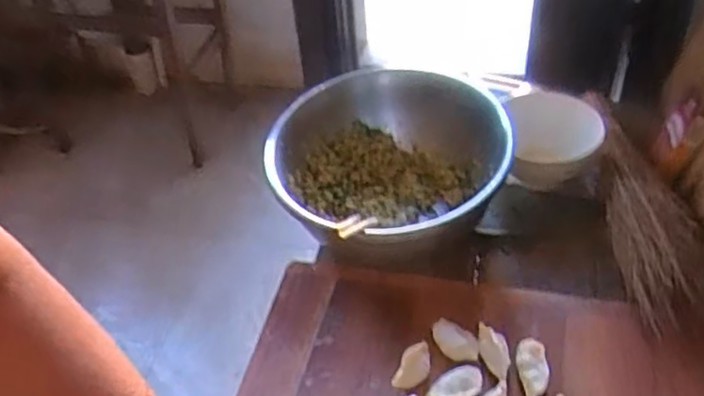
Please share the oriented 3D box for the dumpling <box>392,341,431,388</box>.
[{"bbox_3d":[0.057,0.156,0.642,0.026,0.021,0.047,20,49,25],"label":"dumpling"}]

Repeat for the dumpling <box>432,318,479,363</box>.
[{"bbox_3d":[0.101,0.138,0.667,0.049,0.019,0.030,31,54,33],"label":"dumpling"}]

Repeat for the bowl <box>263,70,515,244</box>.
[{"bbox_3d":[0.040,-0.035,0.806,0.258,0.127,0.266,-3,43,3],"label":"bowl"}]

